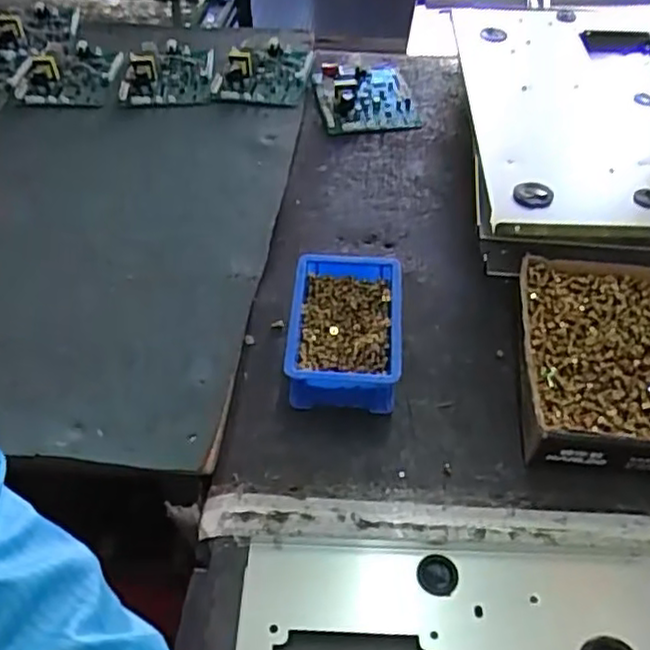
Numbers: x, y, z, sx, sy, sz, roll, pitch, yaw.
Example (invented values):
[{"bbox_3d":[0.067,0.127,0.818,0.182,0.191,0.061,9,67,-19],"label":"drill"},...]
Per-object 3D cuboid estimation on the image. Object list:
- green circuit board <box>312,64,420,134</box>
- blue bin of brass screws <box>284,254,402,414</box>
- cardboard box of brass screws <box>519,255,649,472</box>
[{"bbox_3d":[0.053,-0.300,0.916,0.125,0.026,0.137,-7,48,-4],"label":"green circuit board"},{"bbox_3d":[0.020,0.005,0.645,0.097,0.061,0.146,3,48,5],"label":"blue bin of brass screws"},{"bbox_3d":[0.262,0.034,0.622,0.185,0.058,0.205,4,48,6],"label":"cardboard box of brass screws"}]

